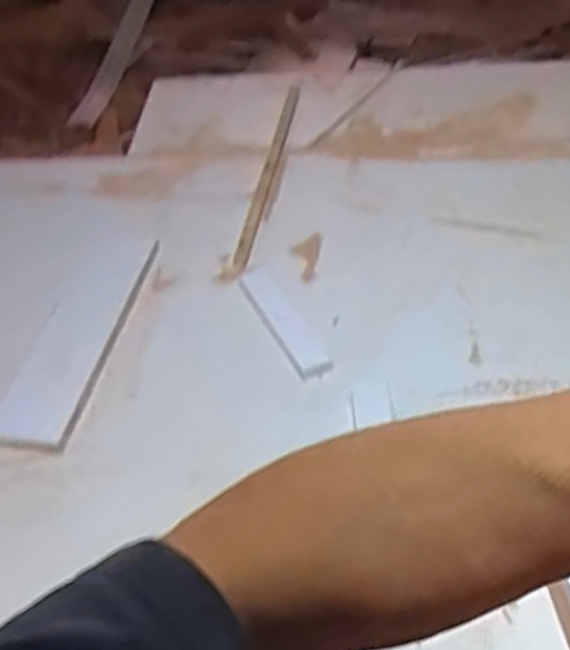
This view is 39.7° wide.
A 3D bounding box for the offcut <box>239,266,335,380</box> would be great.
[{"bbox_3d":[-0.003,-0.005,1.002,0.042,0.006,0.184,-24,54,-16],"label":"offcut"}]

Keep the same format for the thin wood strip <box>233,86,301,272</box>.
[{"bbox_3d":[-0.019,-0.270,1.307,0.025,0.014,0.553,5,44,8],"label":"thin wood strip"}]

